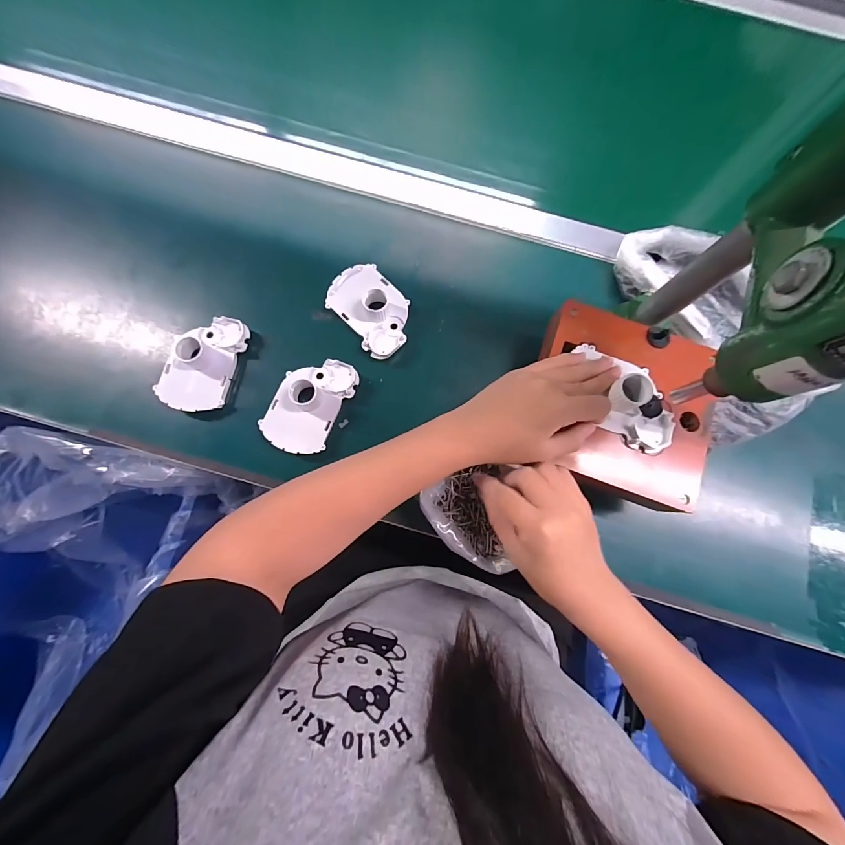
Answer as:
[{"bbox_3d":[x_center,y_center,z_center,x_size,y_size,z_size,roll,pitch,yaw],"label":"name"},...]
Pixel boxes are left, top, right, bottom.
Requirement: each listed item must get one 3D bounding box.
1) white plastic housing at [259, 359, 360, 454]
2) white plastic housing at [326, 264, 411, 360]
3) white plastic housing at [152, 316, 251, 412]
[{"bbox_3d":[-0.115,-0.021,0.364,0.069,0.029,0.102,26,79,2],"label":"white plastic housing"},{"bbox_3d":[-0.054,-0.123,0.385,0.067,0.029,0.101,-42,84,-9],"label":"white plastic housing"},{"bbox_3d":[-0.227,-0.062,0.372,0.066,0.031,0.101,17,79,1],"label":"white plastic housing"}]

